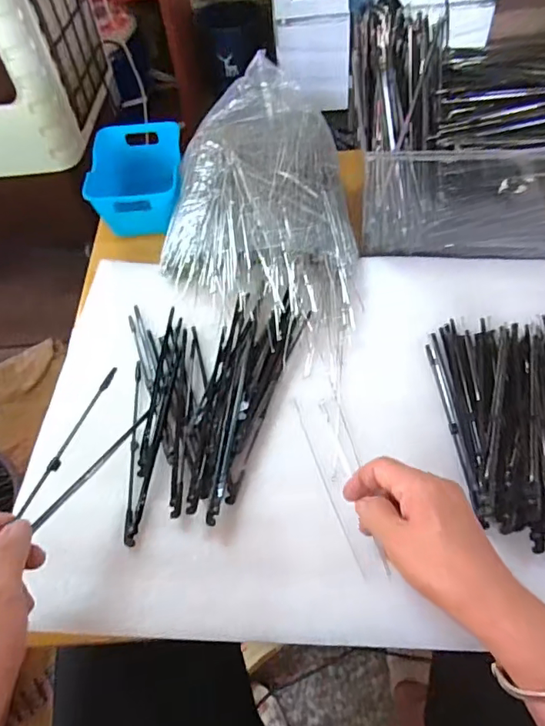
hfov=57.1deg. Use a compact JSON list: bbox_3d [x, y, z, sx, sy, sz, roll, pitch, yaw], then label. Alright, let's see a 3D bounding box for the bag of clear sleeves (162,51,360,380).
[{"bbox_3d":[-0.007,-0.171,0.543,0.204,0.097,0.332,5,55,8],"label":"bag of clear sleeves"}]

